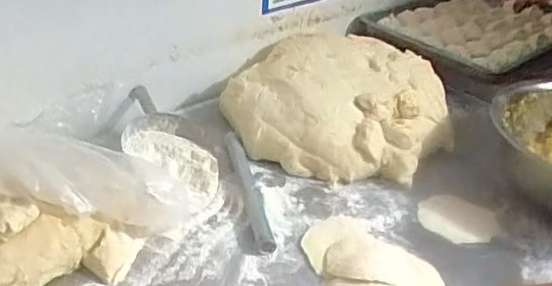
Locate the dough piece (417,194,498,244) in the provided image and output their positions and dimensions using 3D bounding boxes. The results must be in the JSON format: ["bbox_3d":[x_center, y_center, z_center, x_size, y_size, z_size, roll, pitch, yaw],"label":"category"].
[{"bbox_3d":[0.286,0.114,0.924,0.118,0.011,0.105,24,36,28],"label":"dough piece"}]

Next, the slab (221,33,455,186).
[{"bbox_3d":[0.128,-0.092,1.098,0.387,0.112,0.412,16,32,16],"label":"slab"}]

